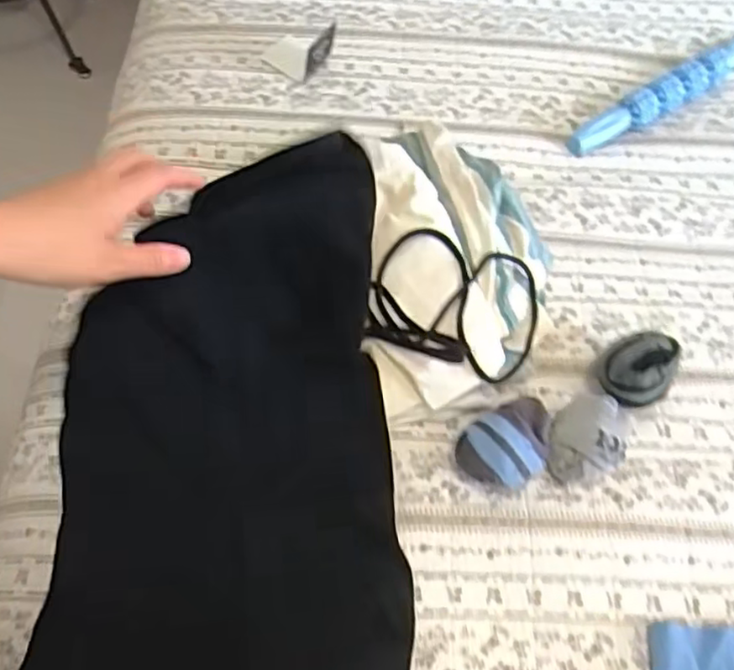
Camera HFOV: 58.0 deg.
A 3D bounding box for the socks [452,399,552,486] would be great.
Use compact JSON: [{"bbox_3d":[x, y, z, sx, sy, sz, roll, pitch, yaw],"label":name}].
[{"bbox_3d":[0.117,0.094,0.559,0.079,0.051,0.066,-33,70,-17],"label":"socks"}]

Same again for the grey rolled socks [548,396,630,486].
[{"bbox_3d":[0.190,0.088,0.570,0.061,0.053,0.081,30,65,12],"label":"grey rolled socks"}]

